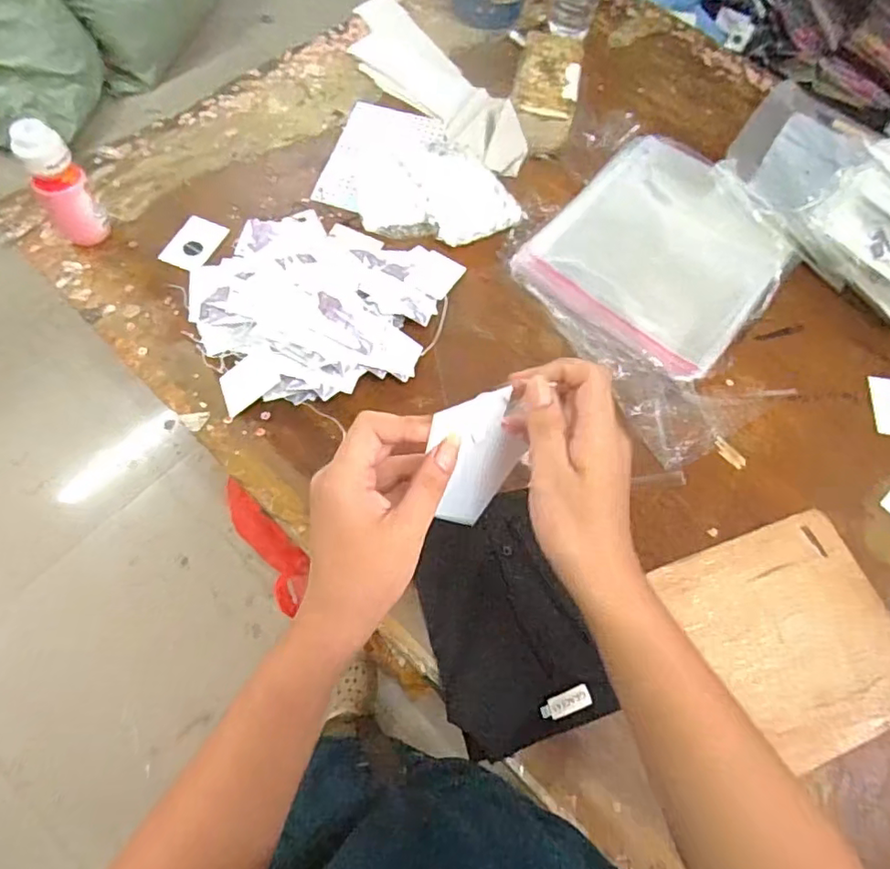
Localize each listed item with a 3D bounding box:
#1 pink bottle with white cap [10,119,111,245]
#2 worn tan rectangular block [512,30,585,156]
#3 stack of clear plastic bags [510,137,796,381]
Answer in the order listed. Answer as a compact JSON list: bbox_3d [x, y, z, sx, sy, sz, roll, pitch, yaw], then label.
[{"bbox_3d":[-0.493,-0.318,0.748,0.064,0.158,0.052,-33,74,-17],"label":"pink bottle with white cap"},{"bbox_3d":[0.165,-0.560,0.960,0.103,0.080,0.199,11,68,1],"label":"worn tan rectangular block"},{"bbox_3d":[0.332,-0.283,0.886,0.332,0.032,0.378,38,71,12],"label":"stack of clear plastic bags"}]

